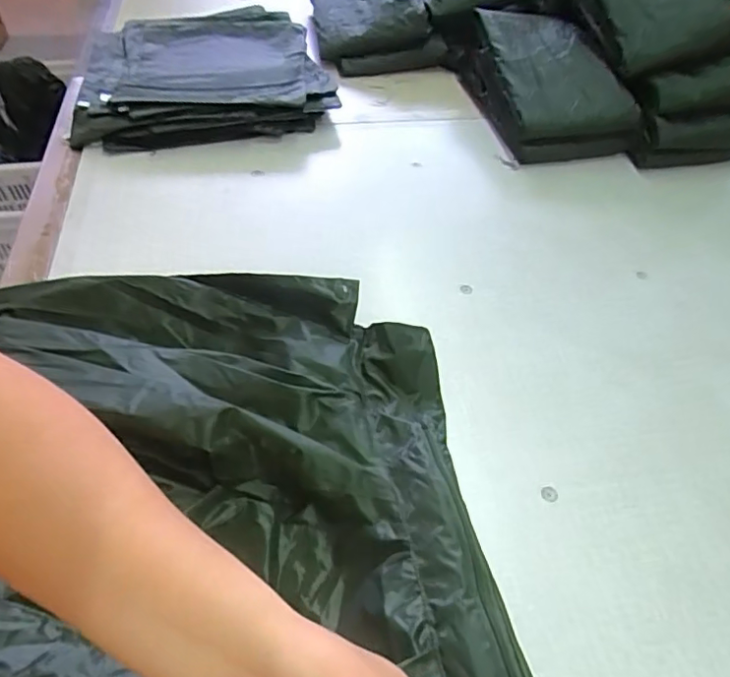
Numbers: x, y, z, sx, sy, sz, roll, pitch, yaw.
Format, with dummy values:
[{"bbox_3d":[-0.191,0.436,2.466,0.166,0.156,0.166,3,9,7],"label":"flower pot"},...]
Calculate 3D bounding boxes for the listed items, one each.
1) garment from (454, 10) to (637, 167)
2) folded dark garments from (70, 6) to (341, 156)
[{"bbox_3d":[0.269,-0.403,0.860,0.196,0.080,0.307,-8,51,-10],"label":"garment"},{"bbox_3d":[-0.262,-0.432,0.876,0.376,0.044,0.375,-10,52,-11],"label":"folded dark garments"}]

